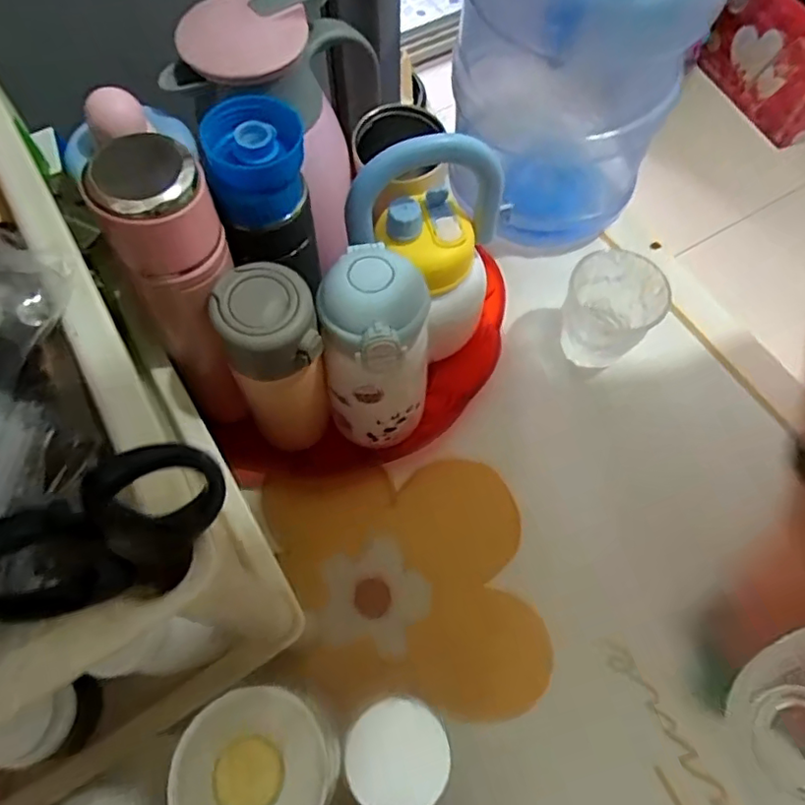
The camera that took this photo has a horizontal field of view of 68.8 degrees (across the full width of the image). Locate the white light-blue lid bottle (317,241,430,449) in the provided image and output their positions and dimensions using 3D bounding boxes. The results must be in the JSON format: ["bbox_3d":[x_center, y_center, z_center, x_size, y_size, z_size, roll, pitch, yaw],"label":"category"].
[{"bbox_3d":[-0.019,-0.032,0.444,0.076,0.179,0.095,-7,65,-4],"label":"white light-blue lid bottle"}]

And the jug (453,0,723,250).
[{"bbox_3d":[0.142,-0.293,0.476,0.188,0.312,0.169,7,64,3],"label":"jug"}]

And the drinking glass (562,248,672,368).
[{"bbox_3d":[0.182,-0.081,0.521,0.077,0.073,0.078,0,64,-1],"label":"drinking glass"}]

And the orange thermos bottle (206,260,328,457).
[{"bbox_3d":[-0.085,-0.015,0.431,0.063,0.191,0.062,0,64,-1],"label":"orange thermos bottle"}]

